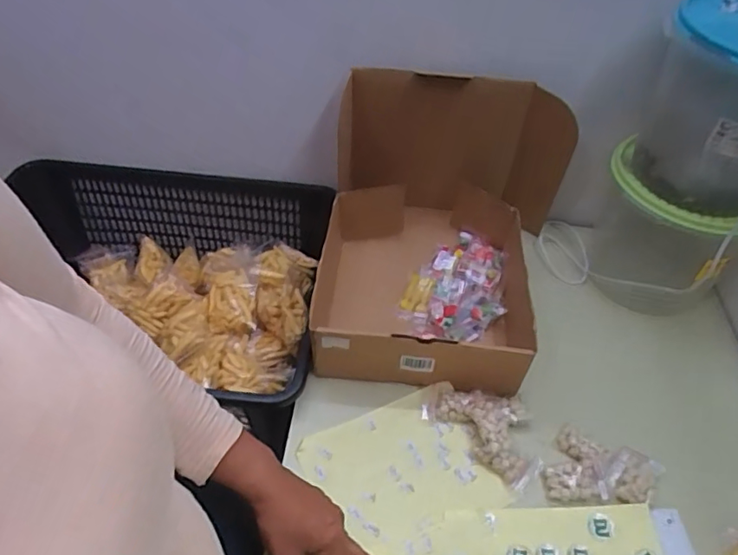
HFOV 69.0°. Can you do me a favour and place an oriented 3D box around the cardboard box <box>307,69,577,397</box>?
[{"bbox_3d":[0.105,-0.068,0.720,0.338,0.234,0.382,8,47,4],"label":"cardboard box"}]

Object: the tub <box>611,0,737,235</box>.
[{"bbox_3d":[0.438,-0.202,0.647,0.206,0.219,0.202,26,51,20],"label":"tub"}]

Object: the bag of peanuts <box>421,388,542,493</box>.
[{"bbox_3d":[0.146,0.174,0.643,0.145,0.032,0.086,34,54,25],"label":"bag of peanuts"}]

